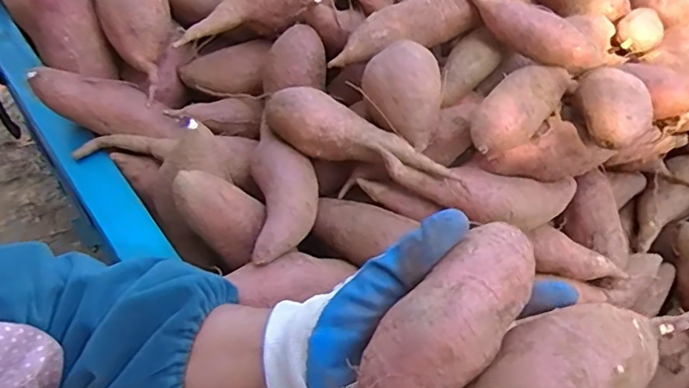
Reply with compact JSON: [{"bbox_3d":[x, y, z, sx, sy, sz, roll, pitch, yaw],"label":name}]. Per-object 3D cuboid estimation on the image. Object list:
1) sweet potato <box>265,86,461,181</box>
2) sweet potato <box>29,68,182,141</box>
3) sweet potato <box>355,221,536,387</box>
[{"bbox_3d":[0.009,-0.051,0.448,0.170,0.039,0.048,16,51,11],"label":"sweet potato"},{"bbox_3d":[-0.216,-0.080,0.508,0.132,0.042,0.038,18,46,-19],"label":"sweet potato"},{"bbox_3d":[0.049,0.073,0.281,0.048,0.041,0.140,38,82,27],"label":"sweet potato"}]

